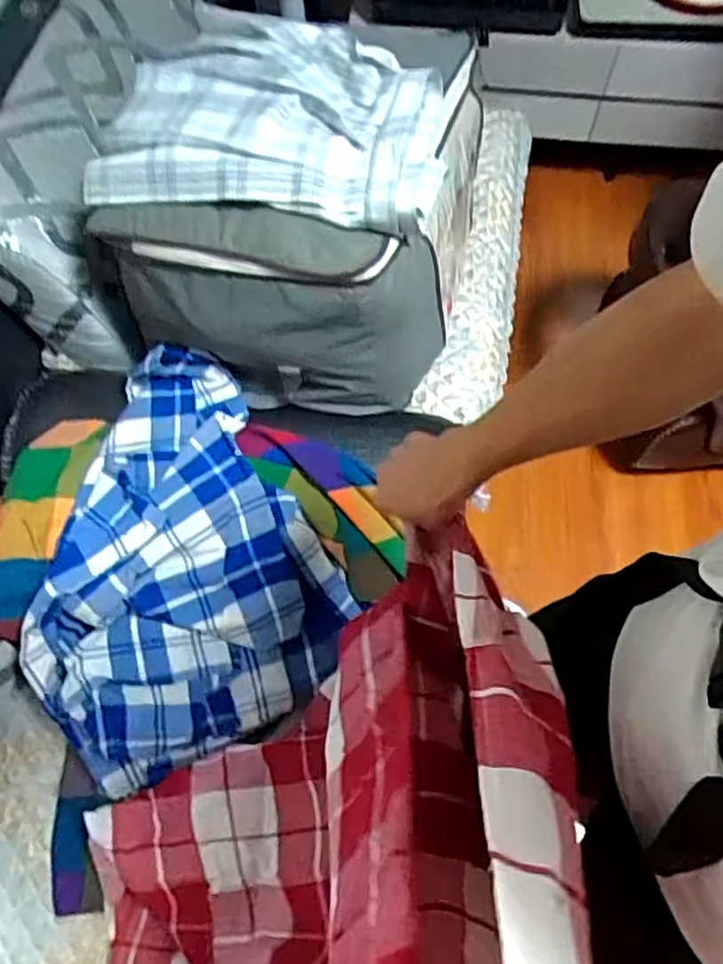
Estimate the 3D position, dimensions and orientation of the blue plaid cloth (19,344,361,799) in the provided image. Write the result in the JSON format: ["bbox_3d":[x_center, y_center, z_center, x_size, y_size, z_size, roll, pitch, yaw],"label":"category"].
[{"bbox_3d":[-0.258,0.108,0.885,0.391,0.100,0.502,-27,85,-11],"label":"blue plaid cloth"}]

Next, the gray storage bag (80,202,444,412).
[{"bbox_3d":[-0.105,-0.211,0.889,0.419,0.248,0.136,2,64,2],"label":"gray storage bag"}]

